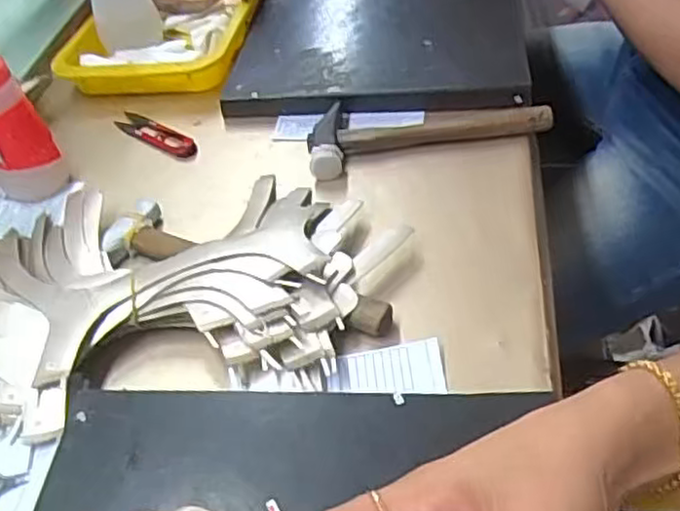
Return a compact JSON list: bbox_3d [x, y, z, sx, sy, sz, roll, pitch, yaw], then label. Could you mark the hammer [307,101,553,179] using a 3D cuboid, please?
[{"bbox_3d":[0.075,-0.125,0.653,0.217,0.027,0.091,-12,45,-5],"label":"hammer"}]

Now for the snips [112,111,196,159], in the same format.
[{"bbox_3d":[-0.187,-0.123,0.704,0.112,0.007,0.025,27,55,32],"label":"snips"}]

